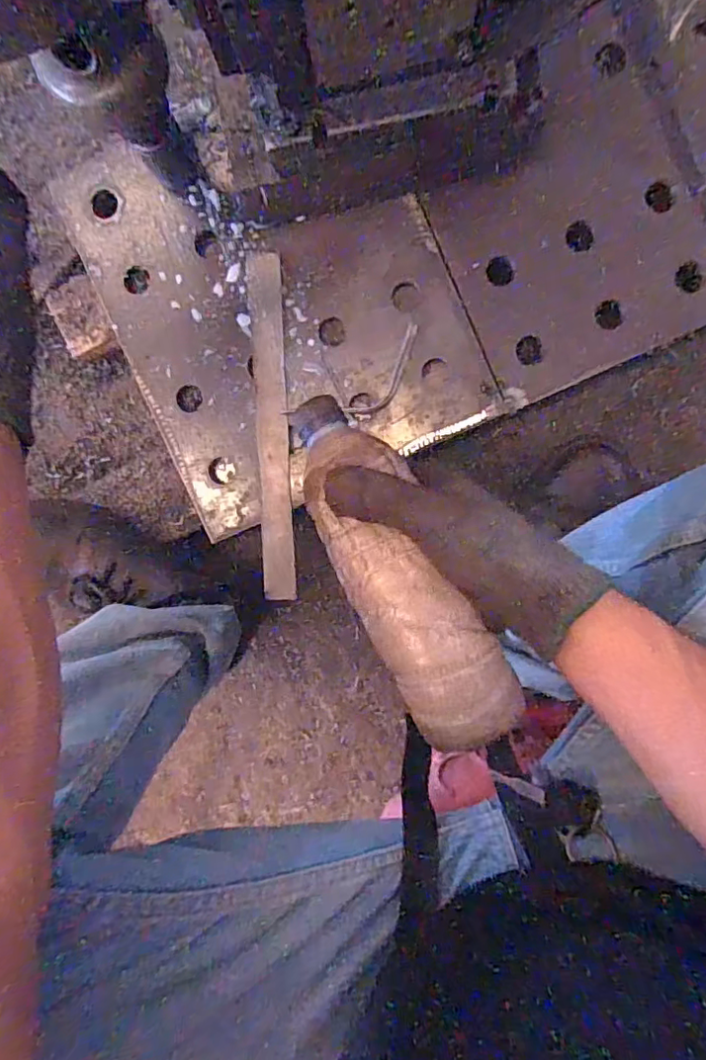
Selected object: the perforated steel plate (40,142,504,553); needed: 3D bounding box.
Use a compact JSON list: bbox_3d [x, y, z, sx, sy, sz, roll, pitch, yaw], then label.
[{"bbox_3d":[-0.067,-0.210,0.524,0.302,0.010,0.346,-24,95,6],"label":"perforated steel plate"}]

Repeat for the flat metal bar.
[{"bbox_3d":[-0.076,-0.092,0.539,0.030,0.006,0.317,-2,97,4],"label":"flat metal bar"}]

